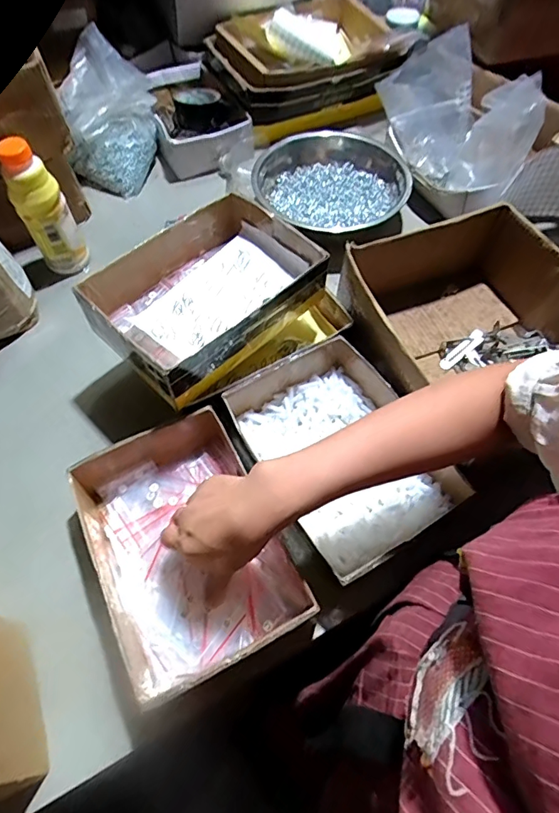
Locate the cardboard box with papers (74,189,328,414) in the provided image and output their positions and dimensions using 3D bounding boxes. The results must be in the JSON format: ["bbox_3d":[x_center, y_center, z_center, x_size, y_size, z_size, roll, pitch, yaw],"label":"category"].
[{"bbox_3d":[-0.089,-0.142,0.589,0.252,0.062,0.183,-40,67,-20],"label":"cardboard box with papers"}]

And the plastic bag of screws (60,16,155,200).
[{"bbox_3d":[-0.302,-0.504,0.846,0.166,0.162,0.215,-17,61,-9],"label":"plastic bag of screws"}]

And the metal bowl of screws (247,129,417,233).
[{"bbox_3d":[0.085,-0.368,0.798,0.250,0.077,0.188,-15,61,-8],"label":"metal bowl of screws"}]

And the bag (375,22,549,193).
[{"bbox_3d":[0.281,-0.510,0.809,0.148,0.191,0.291,-26,63,-14],"label":"bag"}]

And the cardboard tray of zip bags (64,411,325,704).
[{"bbox_3d":[-0.103,0.144,0.497,0.190,0.057,0.247,-24,62,-13],"label":"cardboard tray of zip bags"}]

